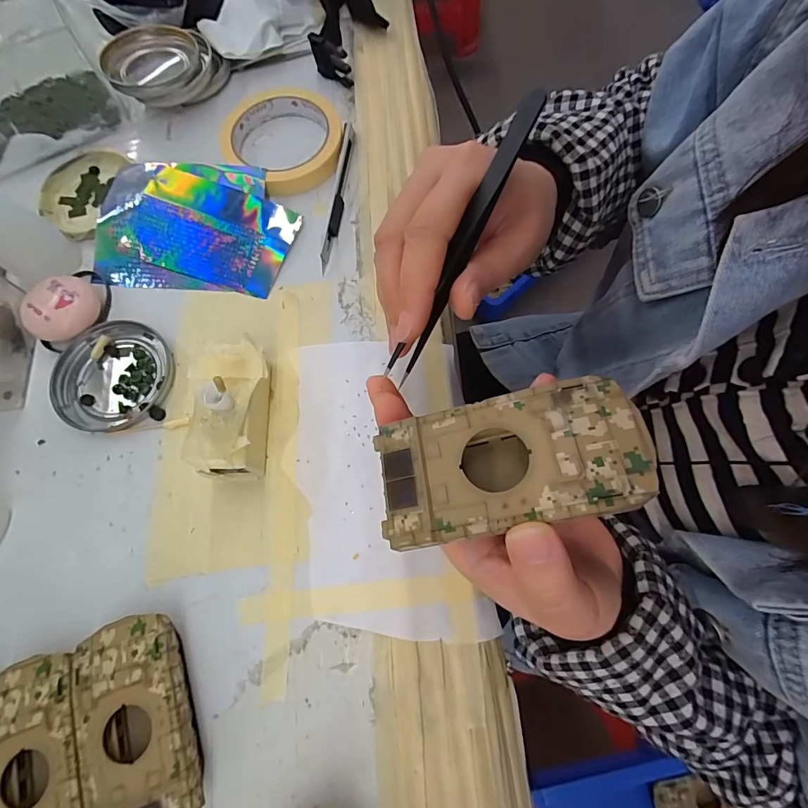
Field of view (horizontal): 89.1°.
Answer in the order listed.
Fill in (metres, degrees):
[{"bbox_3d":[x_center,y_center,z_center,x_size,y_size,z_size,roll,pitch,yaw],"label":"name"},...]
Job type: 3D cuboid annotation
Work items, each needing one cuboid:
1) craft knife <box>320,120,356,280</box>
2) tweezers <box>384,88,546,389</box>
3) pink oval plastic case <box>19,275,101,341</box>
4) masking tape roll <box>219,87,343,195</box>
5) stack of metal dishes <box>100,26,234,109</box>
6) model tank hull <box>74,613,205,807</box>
[{"bbox_3d":[-0.050,-0.165,0.321,0.009,0.012,0.135,6,73,3],"label":"craft knife"},{"bbox_3d":[0.022,-0.066,0.175,0.011,0.005,0.124,28,105,10],"label":"tweezers"},{"bbox_3d":[-0.241,-0.066,0.290,0.045,0.021,0.040,-28,74,-7],"label":"pink oval plastic case"},{"bbox_3d":[-0.098,-0.219,0.336,0.092,0.016,0.097,0,73,1],"label":"masking tape roll"},{"bbox_3d":[-0.207,-0.293,0.356,0.092,0.028,0.080,-31,74,-8],"label":"stack of metal dishes"},{"bbox_3d":[-0.136,0.163,0.215,0.052,0.025,0.095,-20,73,-5],"label":"model tank hull"}]

